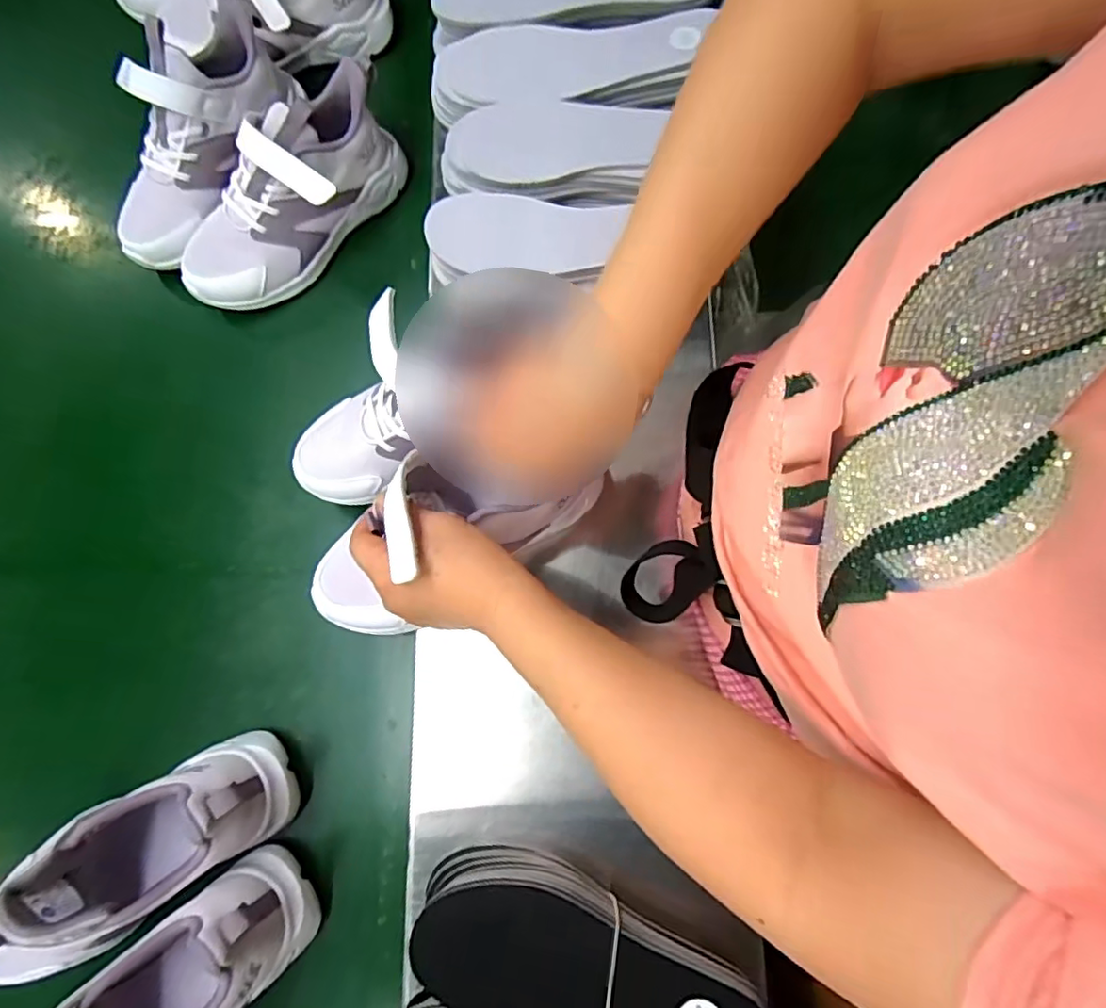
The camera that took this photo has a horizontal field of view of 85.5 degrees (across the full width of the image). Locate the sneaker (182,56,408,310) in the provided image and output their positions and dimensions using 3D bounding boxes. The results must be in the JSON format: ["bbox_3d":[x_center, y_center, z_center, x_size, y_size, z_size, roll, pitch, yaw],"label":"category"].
[{"bbox_3d":[-0.216,-0.254,0.503,0.223,0.103,0.090,-41,80,-8],"label":"sneaker"}]

